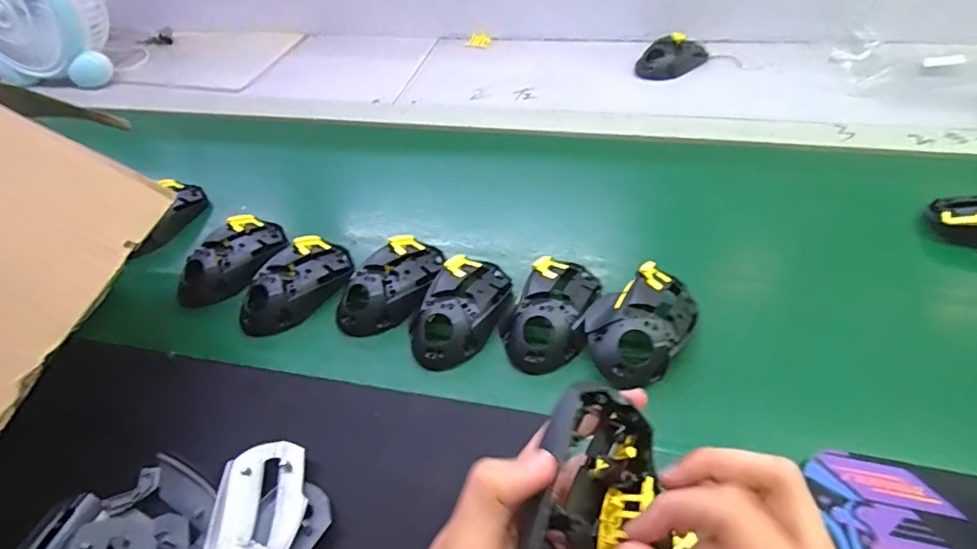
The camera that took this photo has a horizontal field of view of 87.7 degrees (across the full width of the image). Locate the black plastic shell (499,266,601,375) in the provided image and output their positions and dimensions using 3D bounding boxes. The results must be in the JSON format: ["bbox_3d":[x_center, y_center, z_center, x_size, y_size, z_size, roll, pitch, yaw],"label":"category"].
[{"bbox_3d":[0.050,0.029,0.433,0.074,0.033,0.115,11,51,16],"label":"black plastic shell"}]

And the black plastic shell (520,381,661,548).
[{"bbox_3d":[0.050,0.112,0.233,0.057,0.049,0.114,8,62,13],"label":"black plastic shell"}]

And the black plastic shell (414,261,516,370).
[{"bbox_3d":[-0.025,0.029,0.446,0.063,0.038,0.114,20,53,22],"label":"black plastic shell"}]

